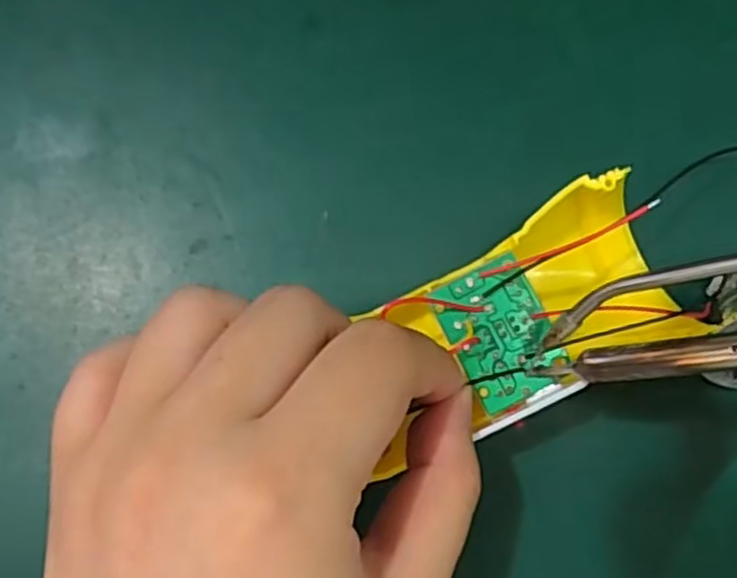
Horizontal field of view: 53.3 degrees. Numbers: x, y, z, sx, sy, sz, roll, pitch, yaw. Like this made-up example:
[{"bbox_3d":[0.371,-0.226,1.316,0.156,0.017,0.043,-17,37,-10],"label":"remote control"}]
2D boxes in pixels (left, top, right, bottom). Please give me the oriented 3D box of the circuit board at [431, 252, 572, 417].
[{"bbox_3d":[0.034,0.011,0.187,0.024,0.004,0.035,-26,82,-5],"label":"circuit board"}]

